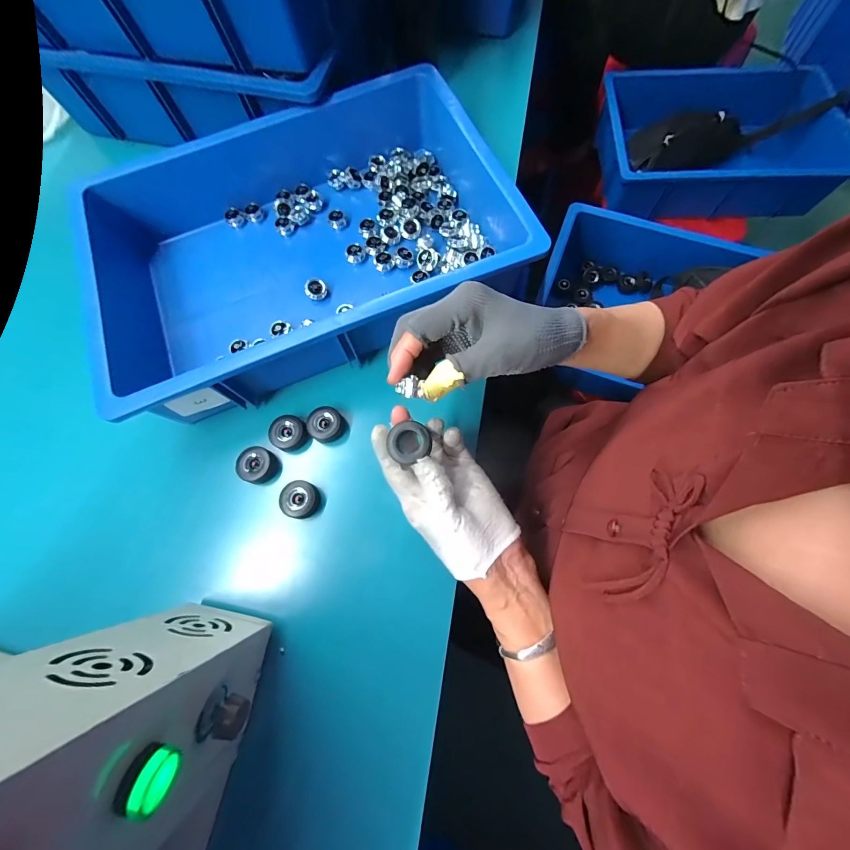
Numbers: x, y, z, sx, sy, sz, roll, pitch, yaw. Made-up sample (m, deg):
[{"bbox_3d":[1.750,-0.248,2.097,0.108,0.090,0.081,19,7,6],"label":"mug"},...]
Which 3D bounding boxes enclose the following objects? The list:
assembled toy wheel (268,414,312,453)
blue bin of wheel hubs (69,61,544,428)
[{"bbox_3d":[-0.149,0.010,0.406,0.036,0.019,0.037,-1,73,2],"label":"assembled toy wheel"},{"bbox_3d":[-0.130,-0.212,0.432,0.454,0.100,0.309,-22,73,-4],"label":"blue bin of wheel hubs"}]

